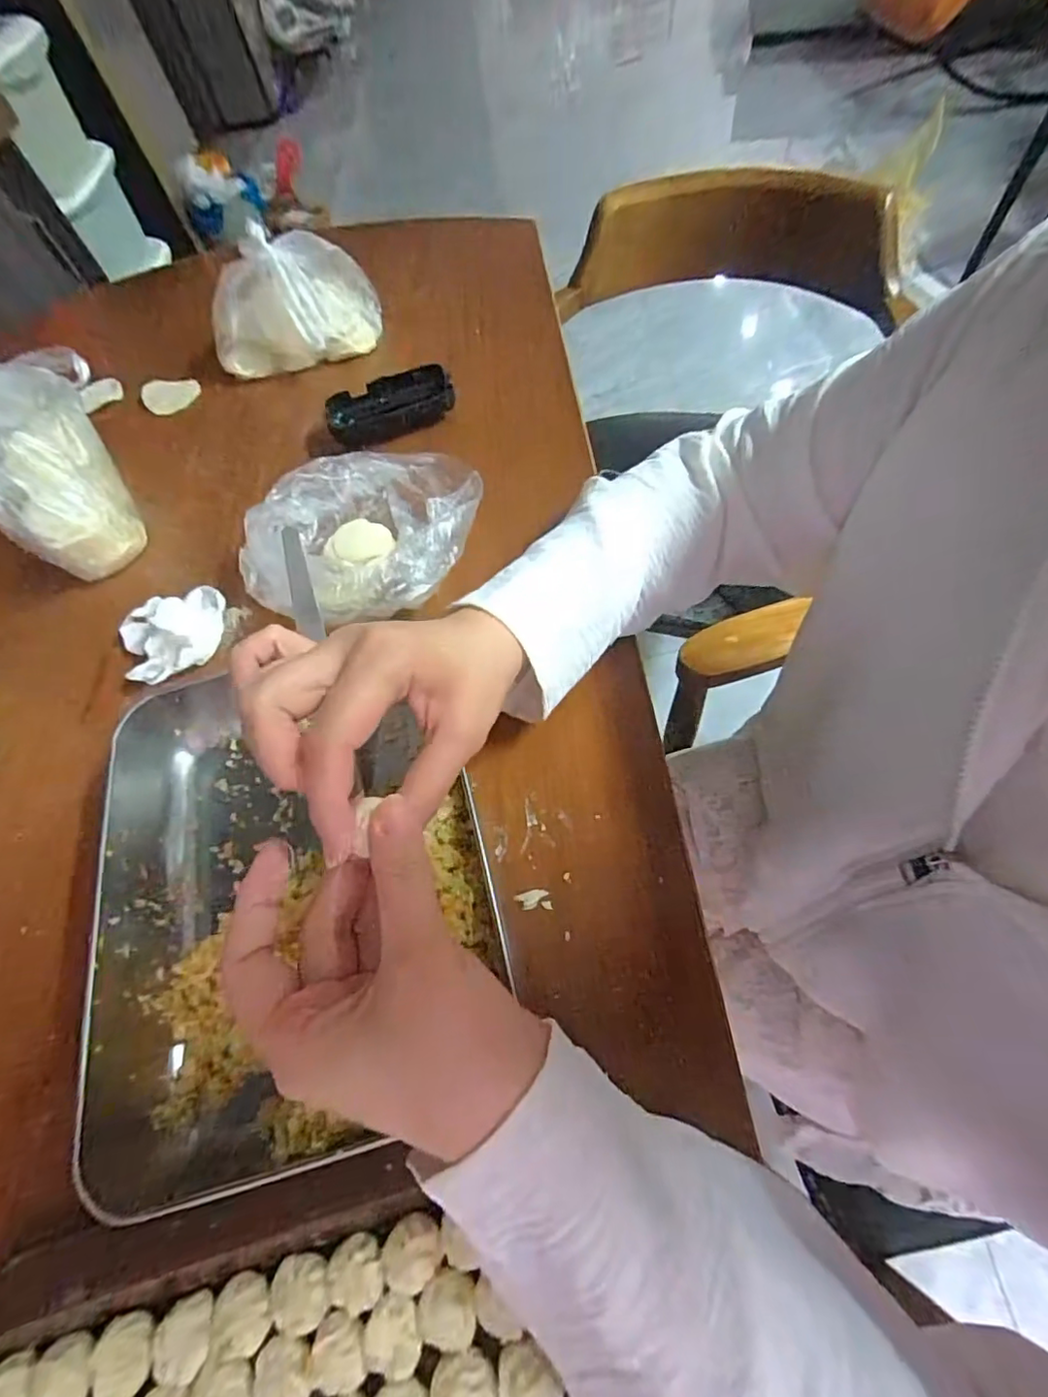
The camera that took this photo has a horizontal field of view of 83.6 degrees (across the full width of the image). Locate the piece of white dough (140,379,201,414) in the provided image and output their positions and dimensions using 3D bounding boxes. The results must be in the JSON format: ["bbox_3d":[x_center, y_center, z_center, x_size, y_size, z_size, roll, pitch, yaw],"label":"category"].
[{"bbox_3d":[-0.352,-0.307,0.586,0.056,0.020,0.035,-40,63,-12],"label":"piece of white dough"}]

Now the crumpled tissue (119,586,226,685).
[{"bbox_3d":[-0.257,-0.048,0.418,0.075,0.031,0.072,-5,61,7],"label":"crumpled tissue"}]

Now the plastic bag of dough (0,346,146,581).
[{"bbox_3d":[-0.381,-0.213,0.449,0.079,0.147,0.198,-26,60,-6],"label":"plastic bag of dough"}]

